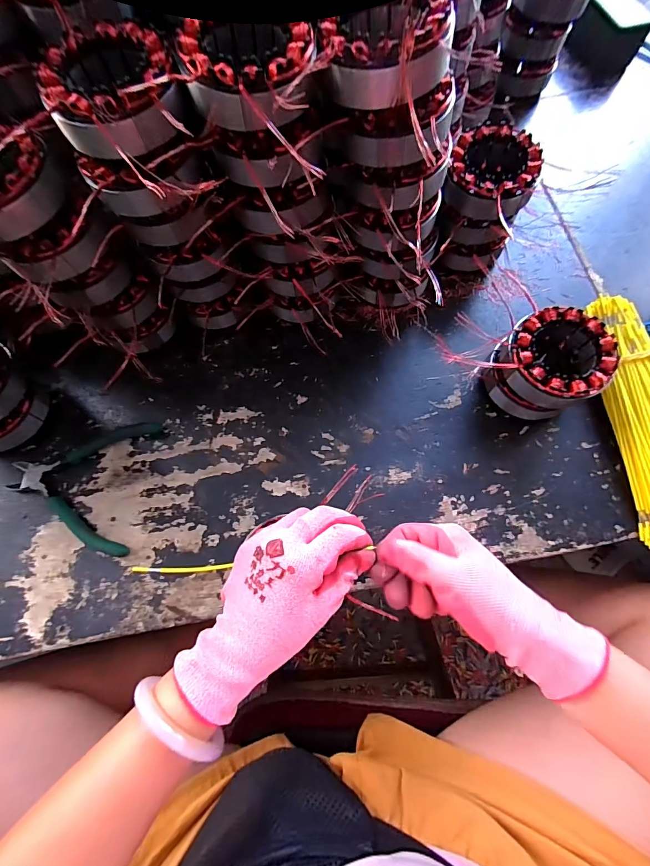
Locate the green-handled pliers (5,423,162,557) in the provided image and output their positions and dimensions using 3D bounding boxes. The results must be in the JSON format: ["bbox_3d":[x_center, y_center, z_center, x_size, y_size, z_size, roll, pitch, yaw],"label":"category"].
[{"bbox_3d":[-0.245,0.047,0.364,0.132,0.009,0.132,4,72,3],"label":"green-handled pliers"}]

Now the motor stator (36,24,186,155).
[{"bbox_3d":[-0.137,-0.217,0.244,0.082,0.043,0.100,-40,75,-11],"label":"motor stator"}]

